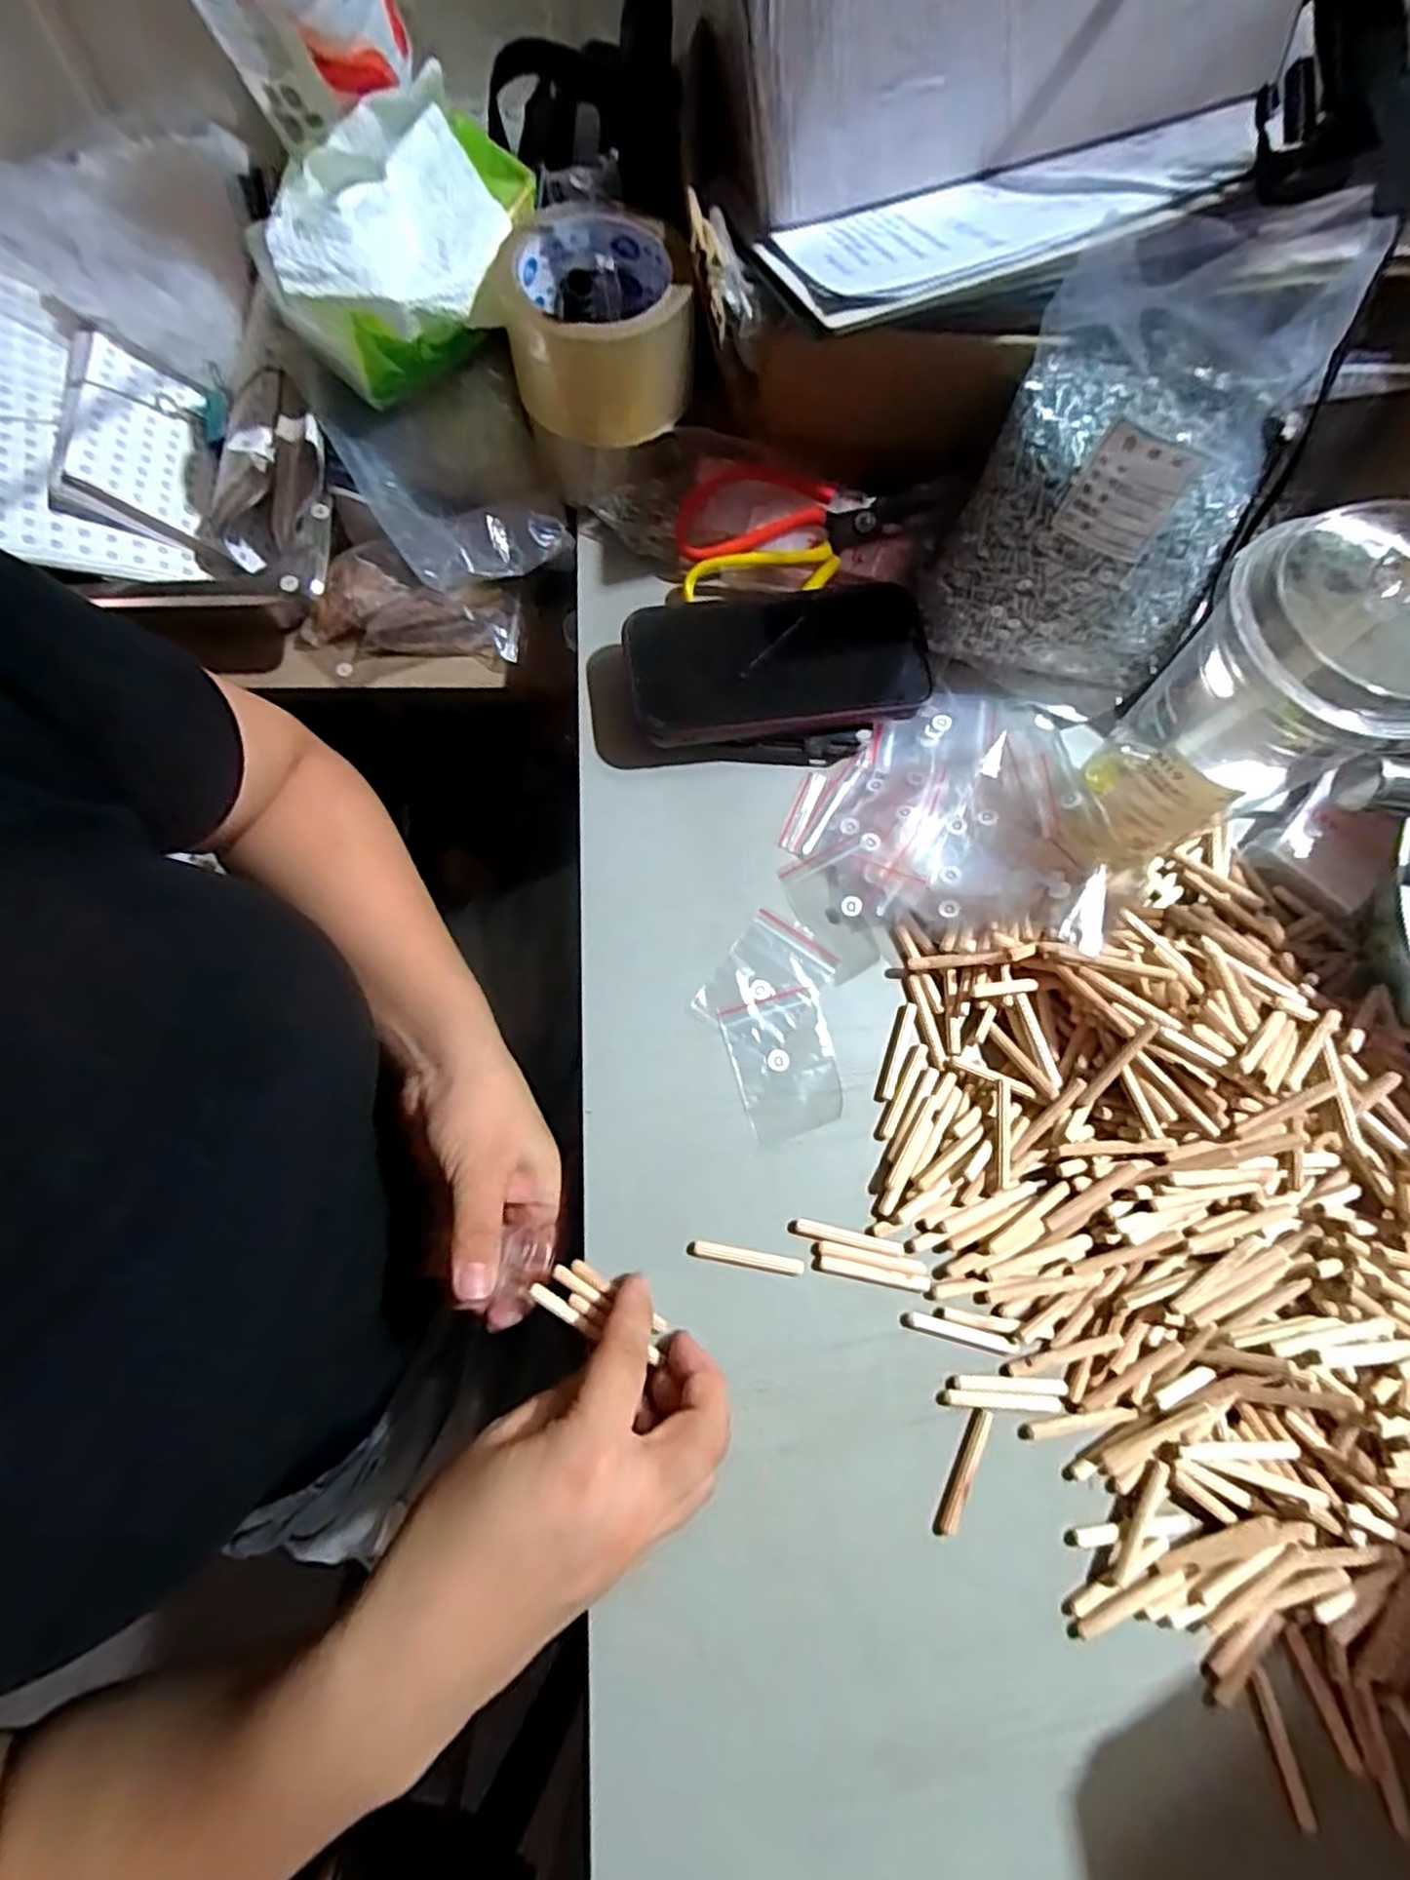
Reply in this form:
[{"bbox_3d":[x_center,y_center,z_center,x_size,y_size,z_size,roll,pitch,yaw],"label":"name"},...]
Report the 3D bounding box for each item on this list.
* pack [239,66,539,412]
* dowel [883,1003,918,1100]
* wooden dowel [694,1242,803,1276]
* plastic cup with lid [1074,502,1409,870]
[{"bbox_3d":[-0.149,-0.349,0.370,0.141,0.076,0.094,-34,77,-11],"label":"pack"},{"bbox_3d":[0.097,0.055,0.357,0.005,0.004,0.049,19,73,4],"label":"dowel"},{"bbox_3d":[0.020,0.144,0.324,0.049,0.004,0.007,10,73,1],"label":"wooden dowel"},{"bbox_3d":[0.232,-0.102,0.300,0.089,0.170,0.082,1,73,-2],"label":"plastic cup with lid"}]

